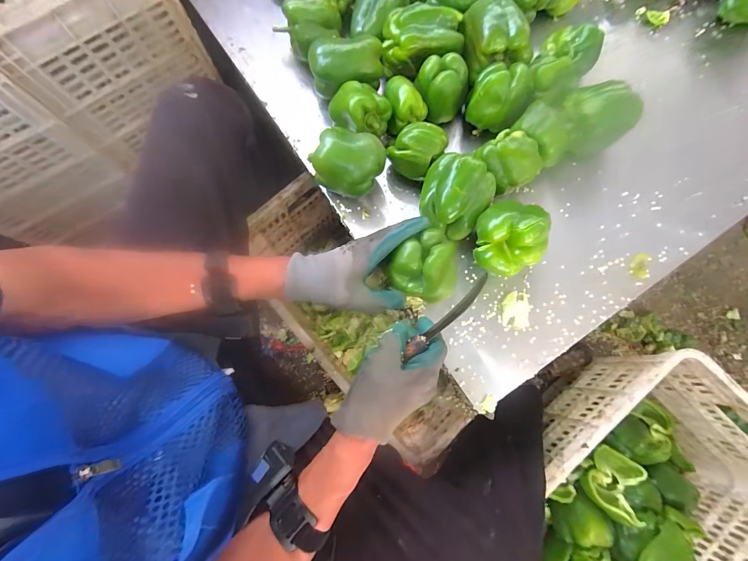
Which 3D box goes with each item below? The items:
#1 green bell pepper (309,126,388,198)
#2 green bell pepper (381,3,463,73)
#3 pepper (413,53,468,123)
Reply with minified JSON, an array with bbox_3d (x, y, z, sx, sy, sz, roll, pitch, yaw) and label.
[{"bbox_3d":[-0.035,-0.168,0.486,0.093,0.091,0.079,30,79,8],"label":"green bell pepper"},{"bbox_3d":[0.076,-0.378,0.517,0.125,0.061,0.075,0,76,1],"label":"green bell pepper"},{"bbox_3d":[0.104,-0.305,0.518,0.080,0.069,0.068,16,77,5],"label":"pepper"}]

